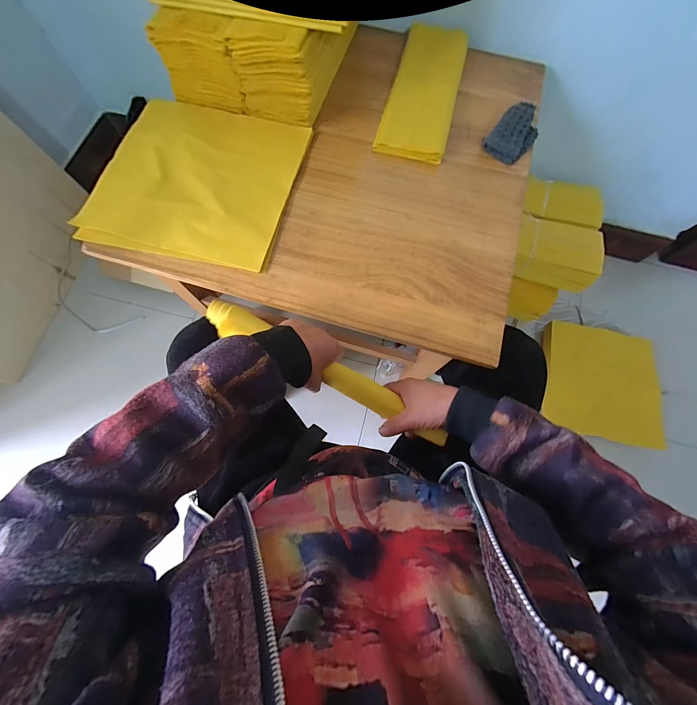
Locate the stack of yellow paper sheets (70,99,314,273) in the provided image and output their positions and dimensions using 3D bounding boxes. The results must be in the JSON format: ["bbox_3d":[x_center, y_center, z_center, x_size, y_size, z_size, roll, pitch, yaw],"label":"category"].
[{"bbox_3d":[-0.252,-0.298,0.512,0.313,0.013,0.305,13,75,2],"label":"stack of yellow paper sheets"}]

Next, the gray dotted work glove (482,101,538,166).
[{"bbox_3d":[0.298,-0.394,0.537,0.071,0.036,0.107,39,77,9],"label":"gray dotted work glove"}]

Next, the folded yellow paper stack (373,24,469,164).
[{"bbox_3d":[0.145,-0.493,0.564,0.123,0.032,0.299,16,75,3],"label":"folded yellow paper stack"}]

